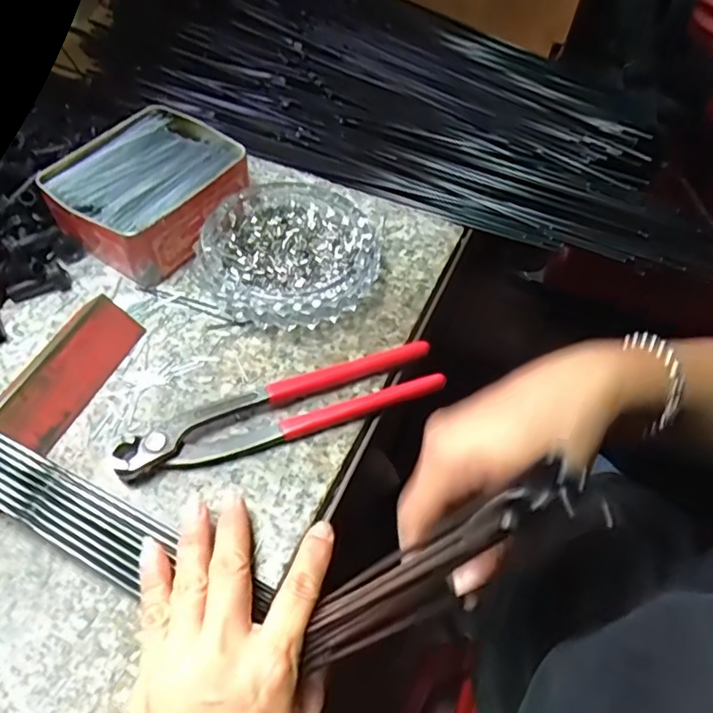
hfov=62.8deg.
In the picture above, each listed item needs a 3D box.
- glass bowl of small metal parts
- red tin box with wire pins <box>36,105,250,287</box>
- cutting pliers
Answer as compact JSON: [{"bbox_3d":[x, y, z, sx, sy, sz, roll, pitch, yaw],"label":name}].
[{"bbox_3d":[-0.044,-0.075,0.414,0.117,0.031,0.130,15,55,10],"label":"glass bowl of small metal parts"},{"bbox_3d":[-0.150,-0.122,0.429,0.110,0.042,0.127,27,58,17],"label":"red tin box with wire pins"},{"bbox_3d":[-0.042,0.029,0.351,0.192,0.017,0.038,-15,56,-12],"label":"cutting pliers"}]

